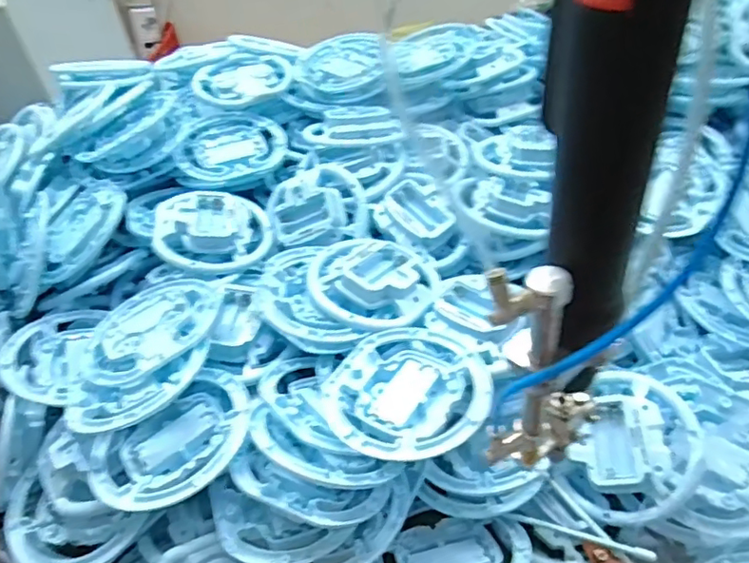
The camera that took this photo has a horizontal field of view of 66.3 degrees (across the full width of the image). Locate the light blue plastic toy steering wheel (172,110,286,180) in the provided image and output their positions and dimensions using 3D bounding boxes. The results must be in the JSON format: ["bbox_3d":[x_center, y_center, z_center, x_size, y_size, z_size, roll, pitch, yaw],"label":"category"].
[{"bbox_3d":[-0.140,-0.138,0.563,0.100,0.021,0.093,-4,43,4],"label":"light blue plastic toy steering wheel"}]

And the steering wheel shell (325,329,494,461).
[{"bbox_3d":[0.024,0.072,0.374,0.102,0.026,0.101,-4,43,4],"label":"steering wheel shell"}]

